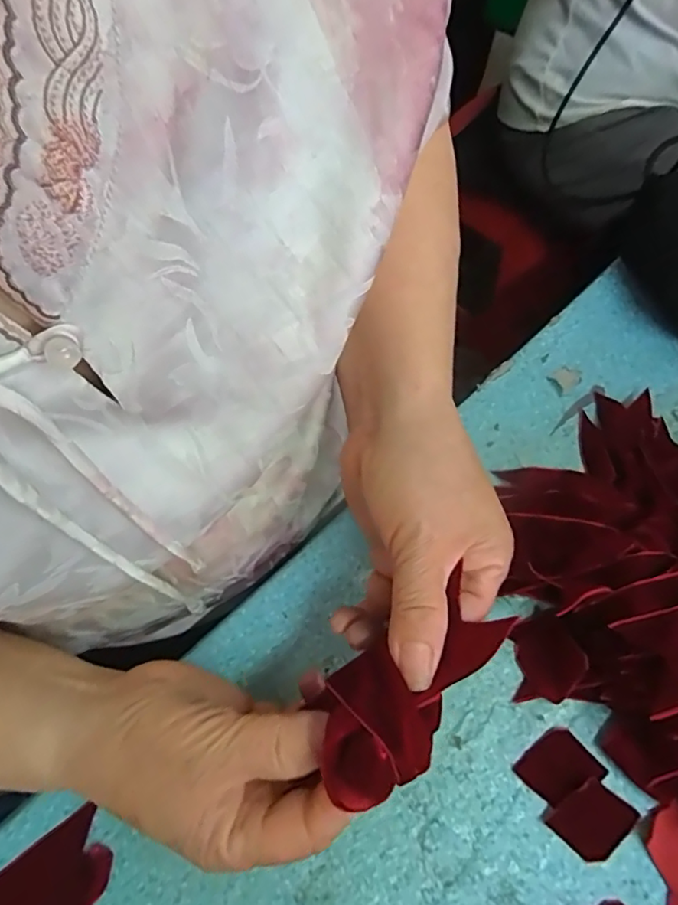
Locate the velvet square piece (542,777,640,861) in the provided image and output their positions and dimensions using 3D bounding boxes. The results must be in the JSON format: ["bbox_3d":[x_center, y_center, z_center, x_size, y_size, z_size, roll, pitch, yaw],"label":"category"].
[{"bbox_3d":[0.125,0.182,0.274,0.036,0.004,0.030,-36,71,-16],"label":"velvet square piece"}]

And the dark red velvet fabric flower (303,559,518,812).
[{"bbox_3d":[0.030,0.091,0.222,0.096,0.015,0.044,-33,66,-28],"label":"dark red velvet fabric flower"}]

